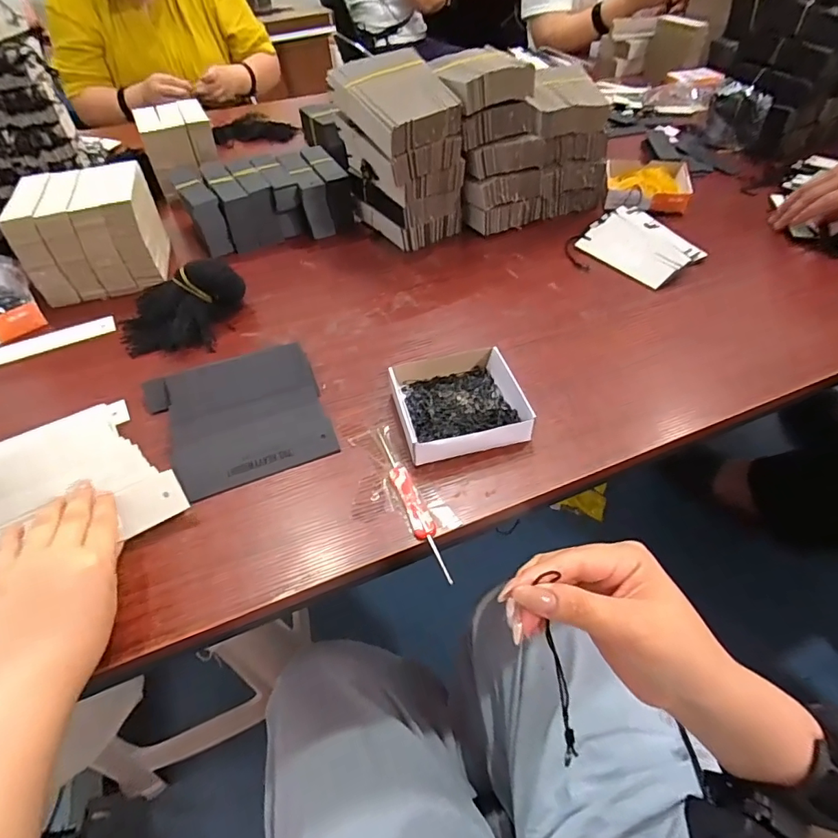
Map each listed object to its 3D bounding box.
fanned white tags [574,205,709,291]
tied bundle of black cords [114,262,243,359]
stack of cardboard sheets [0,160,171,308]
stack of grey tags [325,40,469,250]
[{"bbox_3d":[0.274,-0.219,0.596,0.104,0.009,0.143,-30,53,-10],"label":"fanned white tags"},{"bbox_3d":[-0.259,-0.119,0.515,0.140,0.055,0.091,-17,49,-12],"label":"tied bundle of black cords"},{"bbox_3d":[-0.397,-0.230,0.585,0.136,0.103,0.126,-14,49,-9],"label":"stack of cardboard sheets"},{"bbox_3d":[-0.017,-0.323,0.595,0.113,0.186,0.137,-29,53,-21],"label":"stack of grey tags"}]

